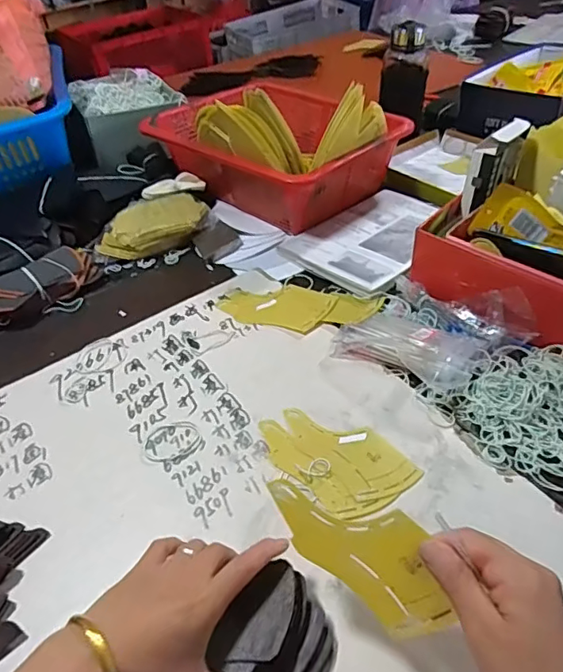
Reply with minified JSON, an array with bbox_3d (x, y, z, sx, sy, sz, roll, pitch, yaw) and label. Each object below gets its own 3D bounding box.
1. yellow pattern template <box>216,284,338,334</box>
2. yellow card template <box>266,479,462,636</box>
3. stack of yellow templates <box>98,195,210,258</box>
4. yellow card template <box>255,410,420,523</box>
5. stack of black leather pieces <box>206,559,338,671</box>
[{"bbox_3d":[-0.006,-0.042,0.713,0.150,0.005,0.083,8,48,16],"label":"yellow pattern template"},{"bbox_3d":[0.056,0.144,0.364,0.140,0.068,0.007,38,11,11],"label":"yellow card template"},{"bbox_3d":[-0.207,-0.178,0.847,0.182,0.047,0.089,-20,45,-17],"label":"stack of yellow templates"},{"bbox_3d":[0.052,0.120,0.536,0.155,0.004,0.096,32,54,33],"label":"yellow card template"},{"bbox_3d":[-0.001,0.231,0.398,0.074,0.040,0.085,30,52,32],"label":"stack of black leather pieces"}]

